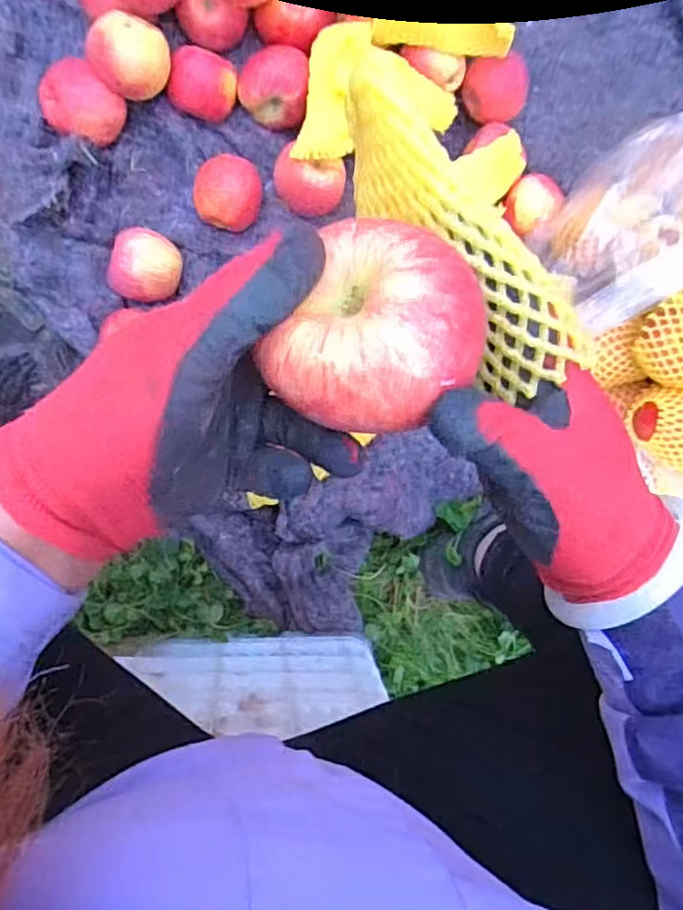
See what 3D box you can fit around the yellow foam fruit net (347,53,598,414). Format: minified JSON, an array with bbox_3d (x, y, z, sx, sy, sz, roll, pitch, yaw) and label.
[{"bbox_3d":[0.041,-0.086,0.265,0.047,0.045,0.140,-39,102,0],"label":"yellow foam fruit net"}]

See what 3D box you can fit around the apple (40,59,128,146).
[{"bbox_3d":[-0.284,-0.381,0.704,0.083,0.063,0.073,35,92,-7],"label":"apple"}]

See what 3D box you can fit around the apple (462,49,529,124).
[{"bbox_3d":[0.182,-0.427,0.756,0.078,0.065,0.061,-2,96,-5],"label":"apple"}]

